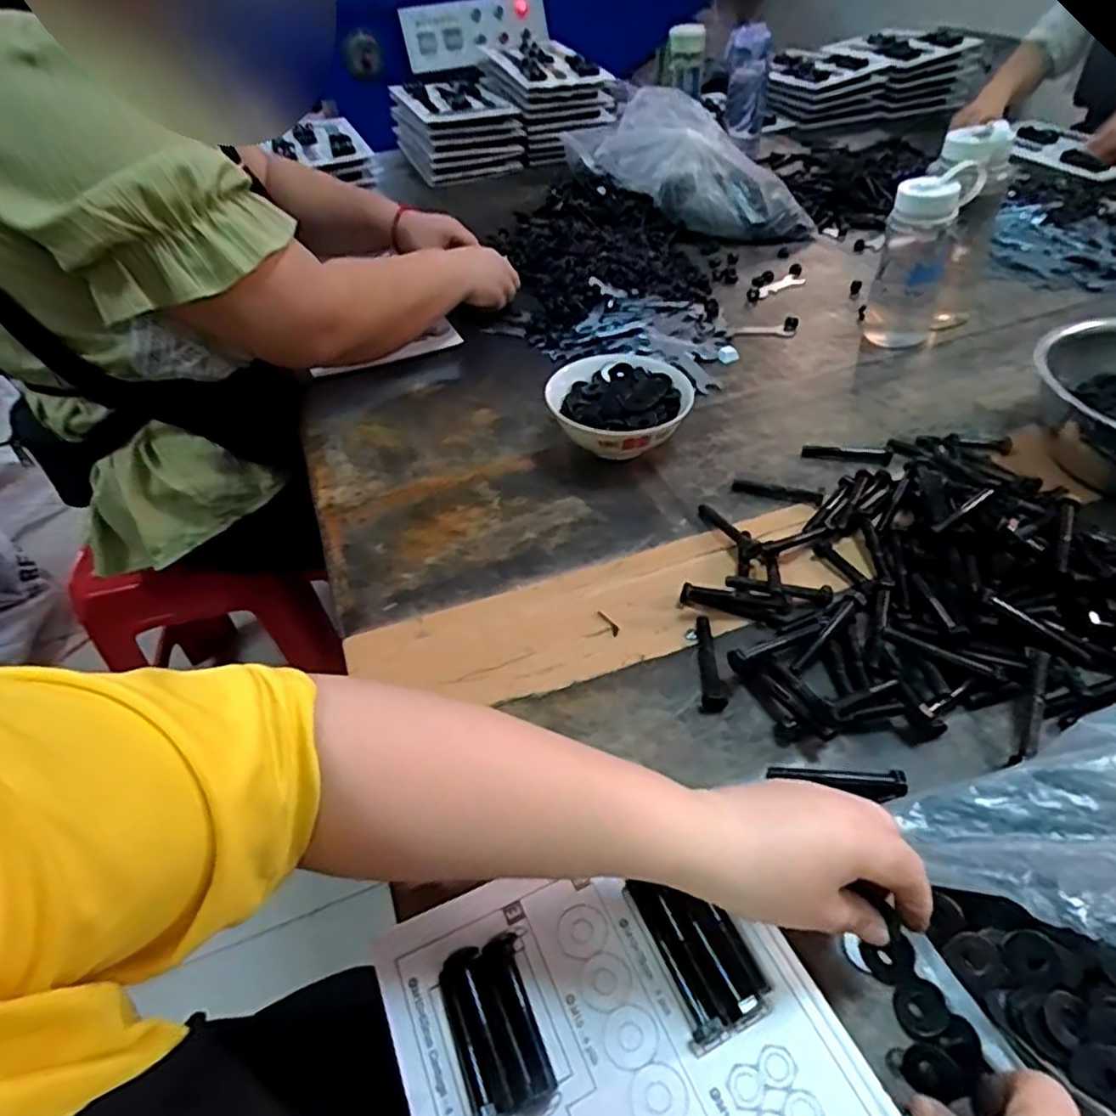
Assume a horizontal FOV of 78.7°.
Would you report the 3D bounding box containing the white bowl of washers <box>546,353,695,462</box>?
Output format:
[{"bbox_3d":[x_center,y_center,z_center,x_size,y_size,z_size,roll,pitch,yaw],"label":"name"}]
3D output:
[{"bbox_3d":[0.061,-0.145,0.685,0.134,0.061,0.150,-3,45,2],"label":"white bowl of washers"}]

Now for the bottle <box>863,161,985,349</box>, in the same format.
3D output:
[{"bbox_3d":[0.414,-0.348,0.784,0.078,0.172,0.094,18,49,21],"label":"bottle"}]

